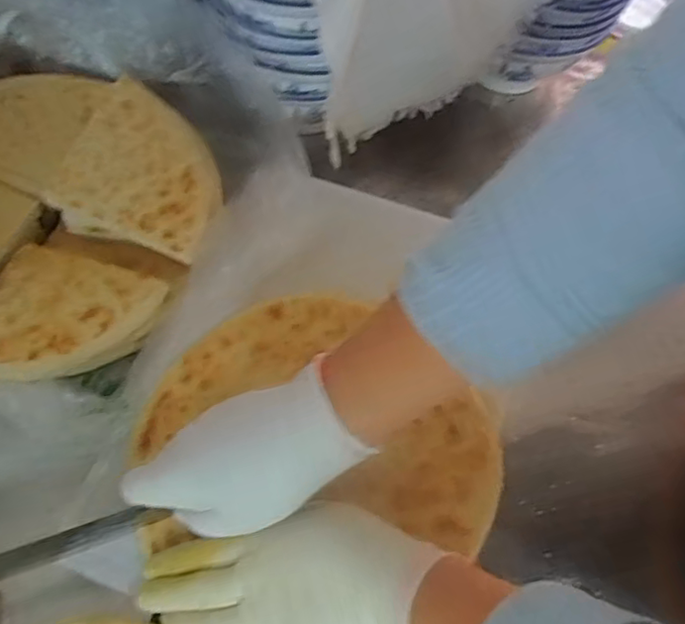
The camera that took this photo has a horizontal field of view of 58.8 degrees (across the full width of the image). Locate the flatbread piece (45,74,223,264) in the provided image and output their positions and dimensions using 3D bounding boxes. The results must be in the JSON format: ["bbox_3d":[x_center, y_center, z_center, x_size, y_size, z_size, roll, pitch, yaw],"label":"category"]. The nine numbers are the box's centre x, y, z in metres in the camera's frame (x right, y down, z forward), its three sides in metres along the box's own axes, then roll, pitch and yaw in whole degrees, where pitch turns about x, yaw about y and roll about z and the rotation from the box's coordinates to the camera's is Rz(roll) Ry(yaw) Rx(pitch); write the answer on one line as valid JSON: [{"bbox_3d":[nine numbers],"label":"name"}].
[{"bbox_3d":[-0.160,-0.119,0.512,0.133,0.039,0.128,21,74,2],"label":"flatbread piece"}]

